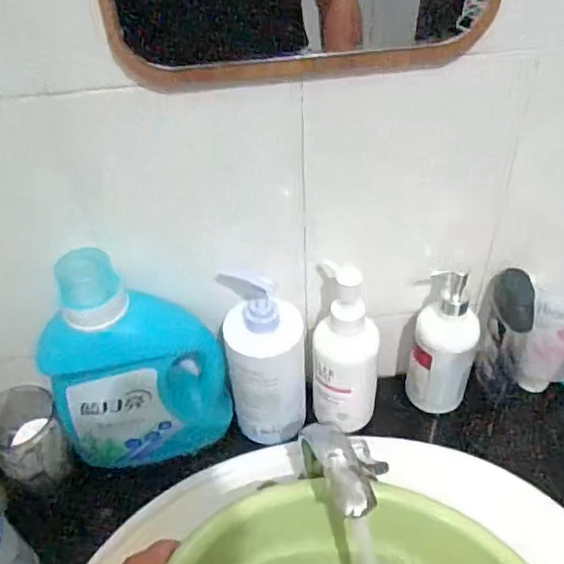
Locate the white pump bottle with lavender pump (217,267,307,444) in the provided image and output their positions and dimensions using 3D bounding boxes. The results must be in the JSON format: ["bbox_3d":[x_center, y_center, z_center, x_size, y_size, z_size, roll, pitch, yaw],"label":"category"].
[{"bbox_3d":[-0.013,0.082,0.638,0.088,0.182,0.082,-2,43,1],"label":"white pump bottle with lavender pump"}]

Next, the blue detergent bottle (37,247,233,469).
[{"bbox_3d":[-0.151,0.079,0.607,0.173,0.244,0.077,-16,45,-14],"label":"blue detergent bottle"}]

